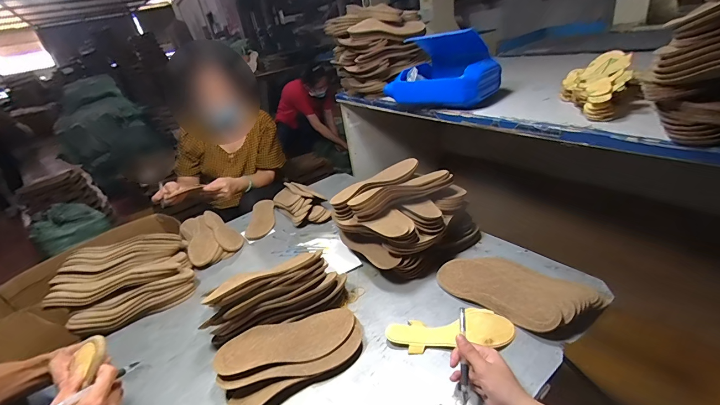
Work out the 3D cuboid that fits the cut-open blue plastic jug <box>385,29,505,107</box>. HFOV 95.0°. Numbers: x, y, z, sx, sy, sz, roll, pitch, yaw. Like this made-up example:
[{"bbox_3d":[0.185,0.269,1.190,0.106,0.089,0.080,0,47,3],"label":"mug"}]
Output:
[{"bbox_3d":[0.225,-0.361,0.892,0.215,0.164,0.263,-27,32,-28],"label":"cut-open blue plastic jug"}]

